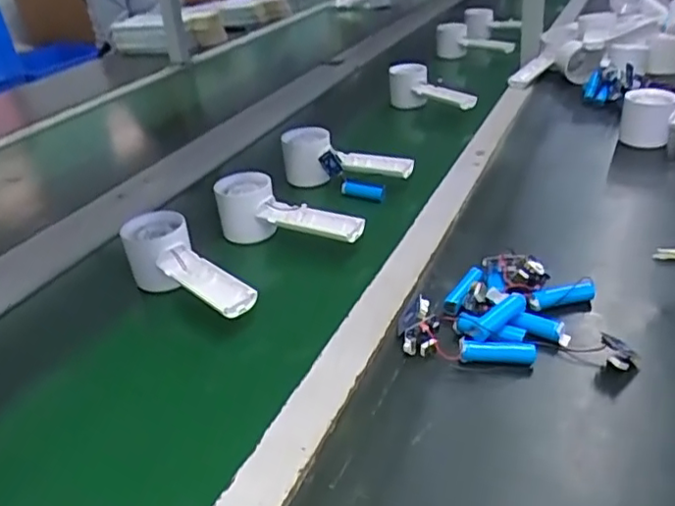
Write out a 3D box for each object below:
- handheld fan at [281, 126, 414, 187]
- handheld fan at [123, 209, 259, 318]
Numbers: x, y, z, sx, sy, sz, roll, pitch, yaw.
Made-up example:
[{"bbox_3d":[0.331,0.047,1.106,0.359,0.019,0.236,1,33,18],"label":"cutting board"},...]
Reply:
[{"bbox_3d":[0.007,-0.105,0.703,0.157,0.062,0.050,14,35,26],"label":"handheld fan"},{"bbox_3d":[-0.130,0.013,0.523,0.053,0.051,0.147,-24,36,-31],"label":"handheld fan"}]

